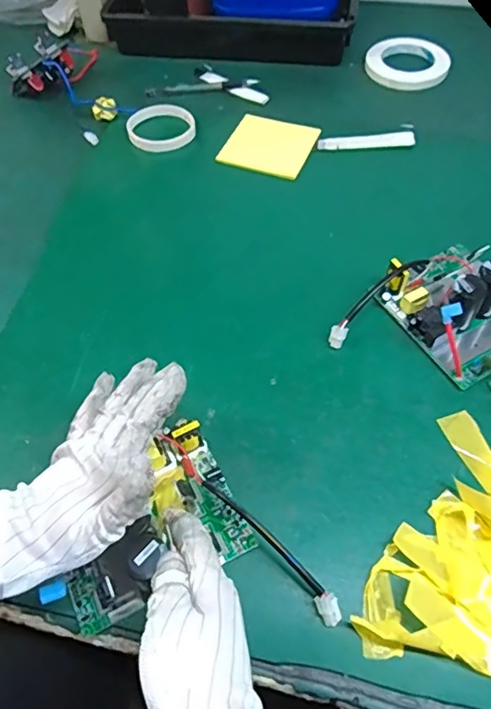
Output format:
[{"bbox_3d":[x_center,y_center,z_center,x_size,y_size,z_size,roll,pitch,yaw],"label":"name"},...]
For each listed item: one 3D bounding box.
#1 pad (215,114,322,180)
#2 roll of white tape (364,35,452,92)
[{"bbox_3d":[0.032,-0.272,0.690,0.108,0.005,0.103,19,59,16],"label":"pad"},{"bbox_3d":[0.238,-0.432,0.786,0.118,0.022,0.120,8,56,9],"label":"roll of white tape"}]

